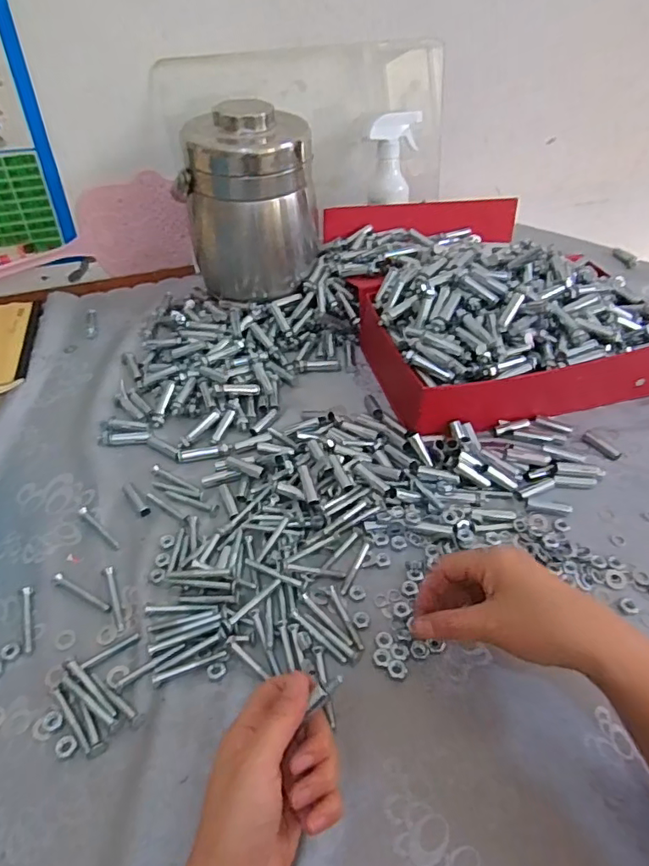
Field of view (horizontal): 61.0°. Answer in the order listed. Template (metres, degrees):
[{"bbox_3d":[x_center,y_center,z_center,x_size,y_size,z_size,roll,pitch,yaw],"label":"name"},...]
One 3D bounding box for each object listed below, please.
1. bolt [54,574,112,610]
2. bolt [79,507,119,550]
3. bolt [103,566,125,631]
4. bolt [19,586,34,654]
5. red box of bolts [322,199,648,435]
[{"bbox_3d":[-0.201,0.130,0.453,0.062,0.004,0.008,23,51,21],"label":"bolt"},{"bbox_3d":[-0.204,0.085,0.499,0.064,0.004,0.006,34,55,29],"label":"bolt"},{"bbox_3d":[-0.172,0.134,0.450,0.007,0.004,0.061,-18,49,-16],"label":"bolt"},{"bbox_3d":[-0.235,0.145,0.436,0.010,0.009,0.057,-18,49,-16],"label":"bolt"},{"bbox_3d":[0.185,-0.190,0.683,0.303,0.110,0.392,-12,47,-11],"label":"red box of bolts"}]

